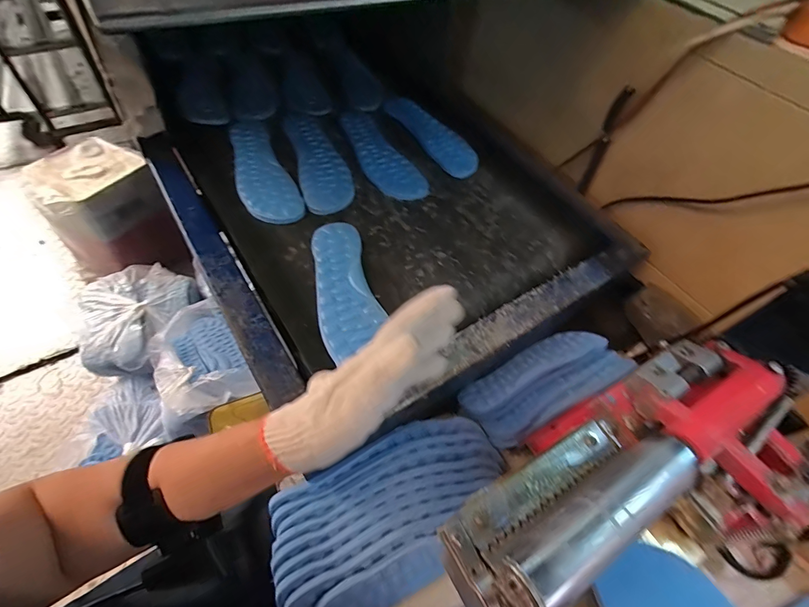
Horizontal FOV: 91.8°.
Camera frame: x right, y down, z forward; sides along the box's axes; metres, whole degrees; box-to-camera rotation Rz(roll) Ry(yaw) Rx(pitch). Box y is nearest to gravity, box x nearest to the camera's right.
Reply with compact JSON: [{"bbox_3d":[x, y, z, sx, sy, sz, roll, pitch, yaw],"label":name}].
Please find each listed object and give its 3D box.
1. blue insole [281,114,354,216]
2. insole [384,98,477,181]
[{"bbox_3d":[-0.149,-0.253,0.668,0.080,0.020,0.263,-13,58,-15],"label":"blue insole"},{"bbox_3d":[0.046,-0.332,0.757,0.087,0.020,0.260,-21,60,-22],"label":"insole"}]

